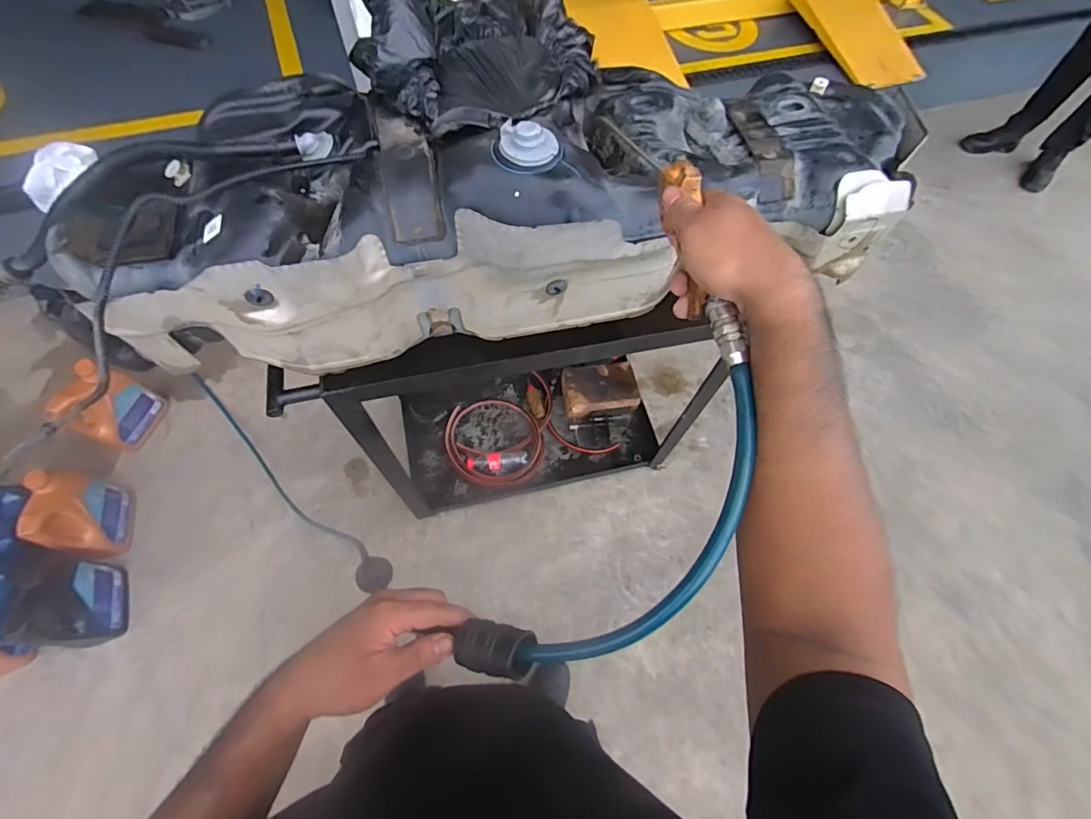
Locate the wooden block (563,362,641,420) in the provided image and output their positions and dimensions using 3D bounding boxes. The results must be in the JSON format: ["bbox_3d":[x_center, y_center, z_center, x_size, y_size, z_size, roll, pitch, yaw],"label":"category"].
[{"bbox_3d":[0.183,-0.070,1.604,0.262,0.064,0.170,-8,65,-7],"label":"wooden block"}]

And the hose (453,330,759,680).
[{"bbox_3d":[0.065,0.095,0.346,0.102,0.033,0.317,43,96,16],"label":"hose"}]

